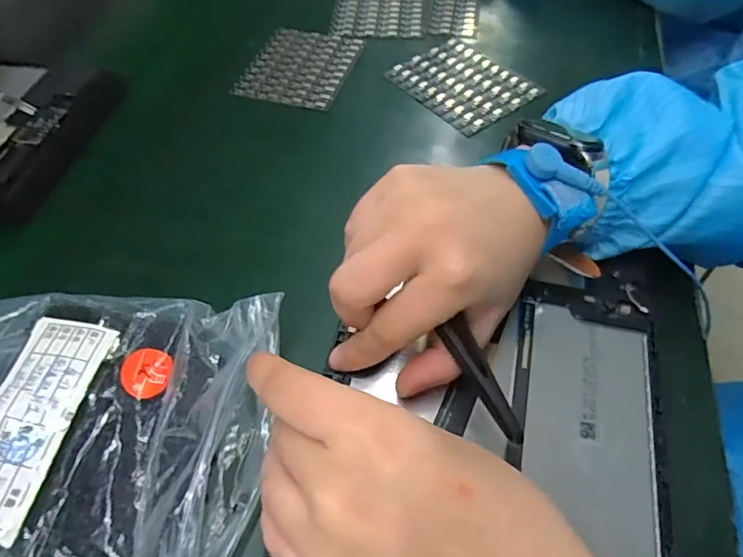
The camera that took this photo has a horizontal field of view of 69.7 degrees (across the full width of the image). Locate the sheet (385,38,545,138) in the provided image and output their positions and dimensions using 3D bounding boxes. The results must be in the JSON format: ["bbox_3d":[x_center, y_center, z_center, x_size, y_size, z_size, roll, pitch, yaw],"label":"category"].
[{"bbox_3d":[0.071,-0.154,0.418,0.079,0.008,0.097,-33,57,-20],"label":"sheet"}]

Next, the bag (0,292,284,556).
[{"bbox_3d":[-0.127,0.061,0.231,0.157,0.038,0.140,3,52,6],"label":"bag"}]

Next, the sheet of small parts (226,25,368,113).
[{"bbox_3d":[-0.058,-0.174,0.437,0.078,0.011,0.097,12,54,13],"label":"sheet of small parts"}]

